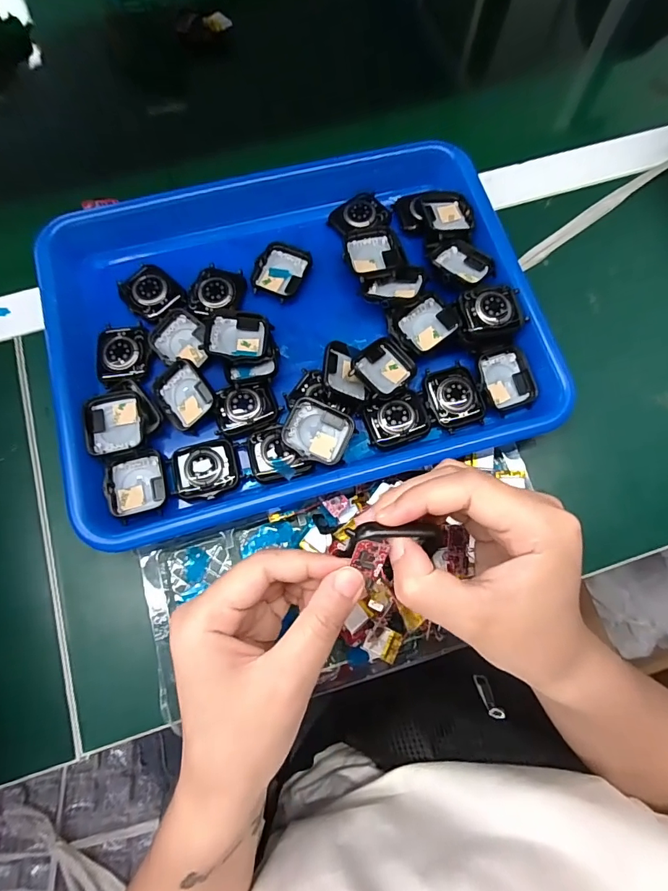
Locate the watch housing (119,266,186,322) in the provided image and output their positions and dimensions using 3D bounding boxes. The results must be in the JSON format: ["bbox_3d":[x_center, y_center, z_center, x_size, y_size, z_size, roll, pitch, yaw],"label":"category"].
[{"bbox_3d":[-0.135,-0.113,0.326,0.047,0.006,0.037,43,78,12],"label":"watch housing"}]

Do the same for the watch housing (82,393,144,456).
[{"bbox_3d":[-0.144,-0.015,0.297,0.036,0.014,0.041,-12,73,-4],"label":"watch housing"}]

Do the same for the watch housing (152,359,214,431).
[{"bbox_3d":[-0.104,-0.037,0.301,0.032,0.015,0.044,-34,76,-10],"label":"watch housing"}]

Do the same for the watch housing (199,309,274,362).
[{"bbox_3d":[-0.067,-0.075,0.312,0.044,0.014,0.037,5,73,2],"label":"watch housing"}]

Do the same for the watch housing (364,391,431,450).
[{"bbox_3d":[0.044,-0.018,0.300,0.043,0.005,0.032,-21,74,-6],"label":"watch housing"}]

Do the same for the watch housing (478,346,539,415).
[{"bbox_3d":[0.119,-0.046,0.314,0.037,0.016,0.042,-17,74,-5],"label":"watch housing"}]

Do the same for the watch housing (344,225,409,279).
[{"bbox_3d":[0.030,-0.139,0.325,0.044,0.012,0.044,0,73,0],"label":"watch housing"}]

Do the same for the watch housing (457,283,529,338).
[{"bbox_3d":[0.108,-0.093,0.307,0.047,0.014,0.031,-13,74,-4],"label":"watch housing"}]

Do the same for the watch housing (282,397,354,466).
[{"bbox_3d":[-0.011,-0.009,0.295,0.041,0.010,0.037,29,80,-7],"label":"watch housing"}]

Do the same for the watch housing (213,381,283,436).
[{"bbox_3d":[-0.060,-0.027,0.301,0.042,0.009,0.030,-14,74,-4],"label":"watch housing"}]

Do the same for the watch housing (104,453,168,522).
[{"bbox_3d":[-0.129,0.026,0.291,0.035,0.013,0.041,-11,73,-3],"label":"watch housing"}]

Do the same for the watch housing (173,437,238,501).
[{"bbox_3d":[-0.086,0.014,0.292,0.041,0.010,0.039,-12,73,-4],"label":"watch housing"}]

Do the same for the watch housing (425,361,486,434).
[{"bbox_3d":[0.083,-0.034,0.307,0.036,0.008,0.044,-13,74,-4],"label":"watch housing"}]

